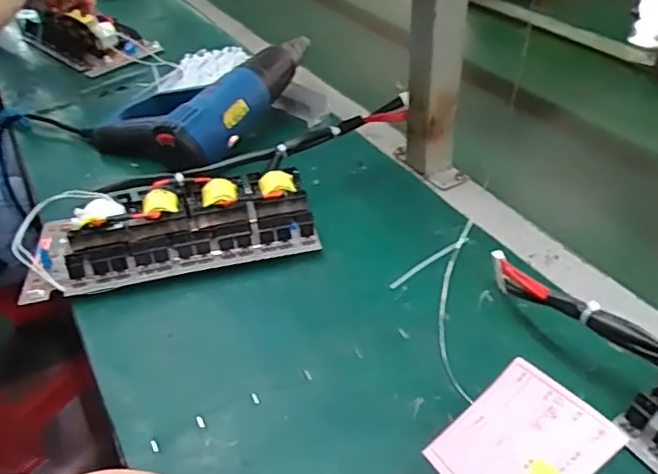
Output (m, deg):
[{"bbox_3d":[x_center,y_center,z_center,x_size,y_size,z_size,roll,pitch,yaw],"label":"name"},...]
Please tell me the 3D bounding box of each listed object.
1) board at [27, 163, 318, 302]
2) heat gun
[{"bbox_3d":[-0.162,-0.006,0.601,0.290,0.061,0.117,-9,40,-5],"label":"board"},{"bbox_3d":[-0.160,-0.182,0.777,0.227,0.088,0.292,20,45,27],"label":"heat gun"}]

